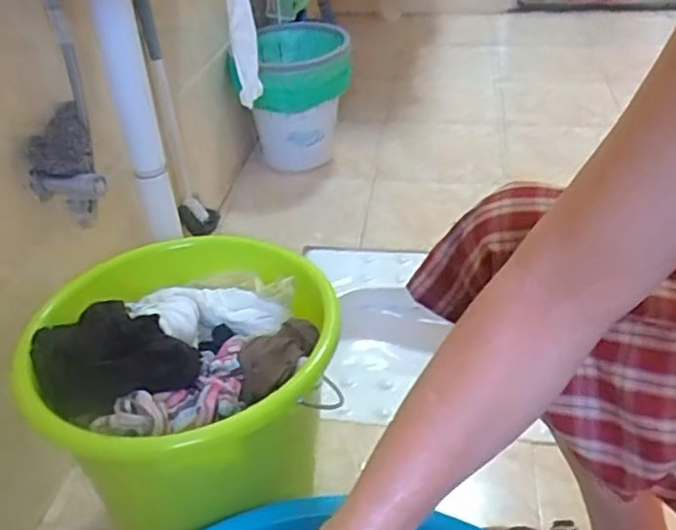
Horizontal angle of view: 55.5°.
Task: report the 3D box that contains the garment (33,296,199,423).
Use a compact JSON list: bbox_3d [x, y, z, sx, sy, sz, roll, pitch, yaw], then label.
[{"bbox_3d":[-0.221,0.086,0.631,0.144,0.058,0.116,-17,38,-16],"label":"garment"}]

